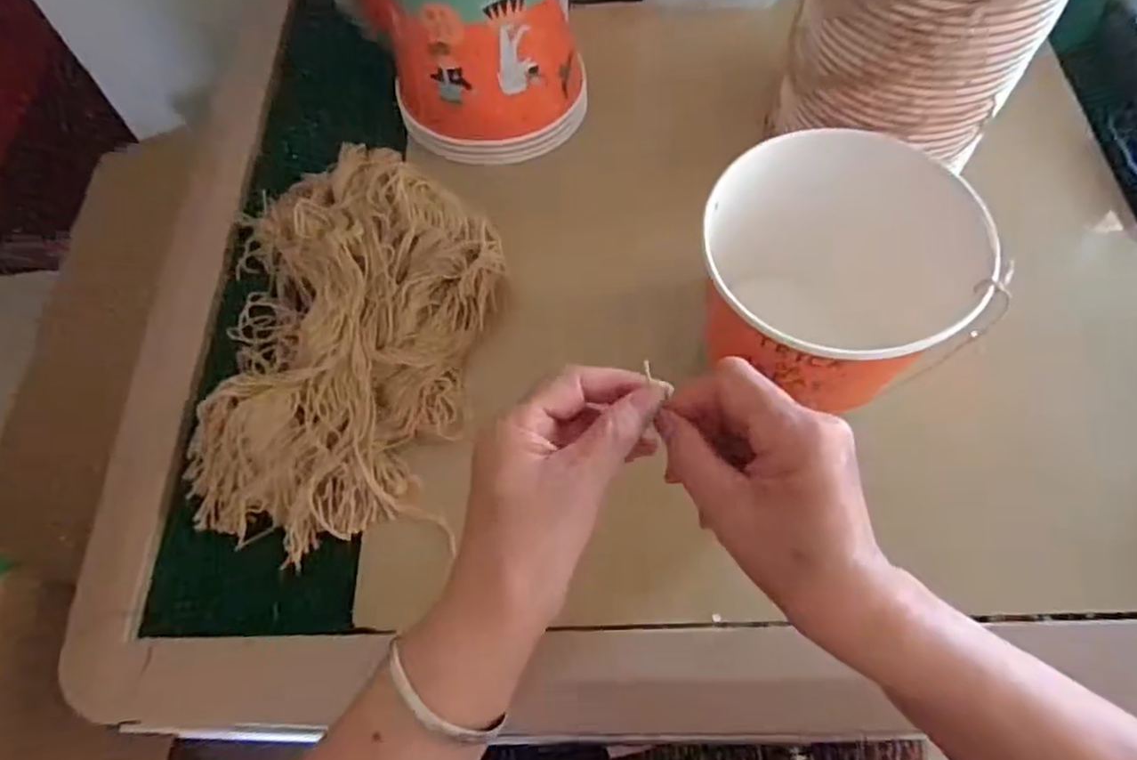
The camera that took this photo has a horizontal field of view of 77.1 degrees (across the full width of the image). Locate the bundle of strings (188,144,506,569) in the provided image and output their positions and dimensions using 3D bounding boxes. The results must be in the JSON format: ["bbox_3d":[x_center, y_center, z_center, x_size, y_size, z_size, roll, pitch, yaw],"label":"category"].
[{"bbox_3d":[-0.153,-0.043,0.505,0.203,0.061,0.303,0,62,3],"label":"bundle of strings"}]

